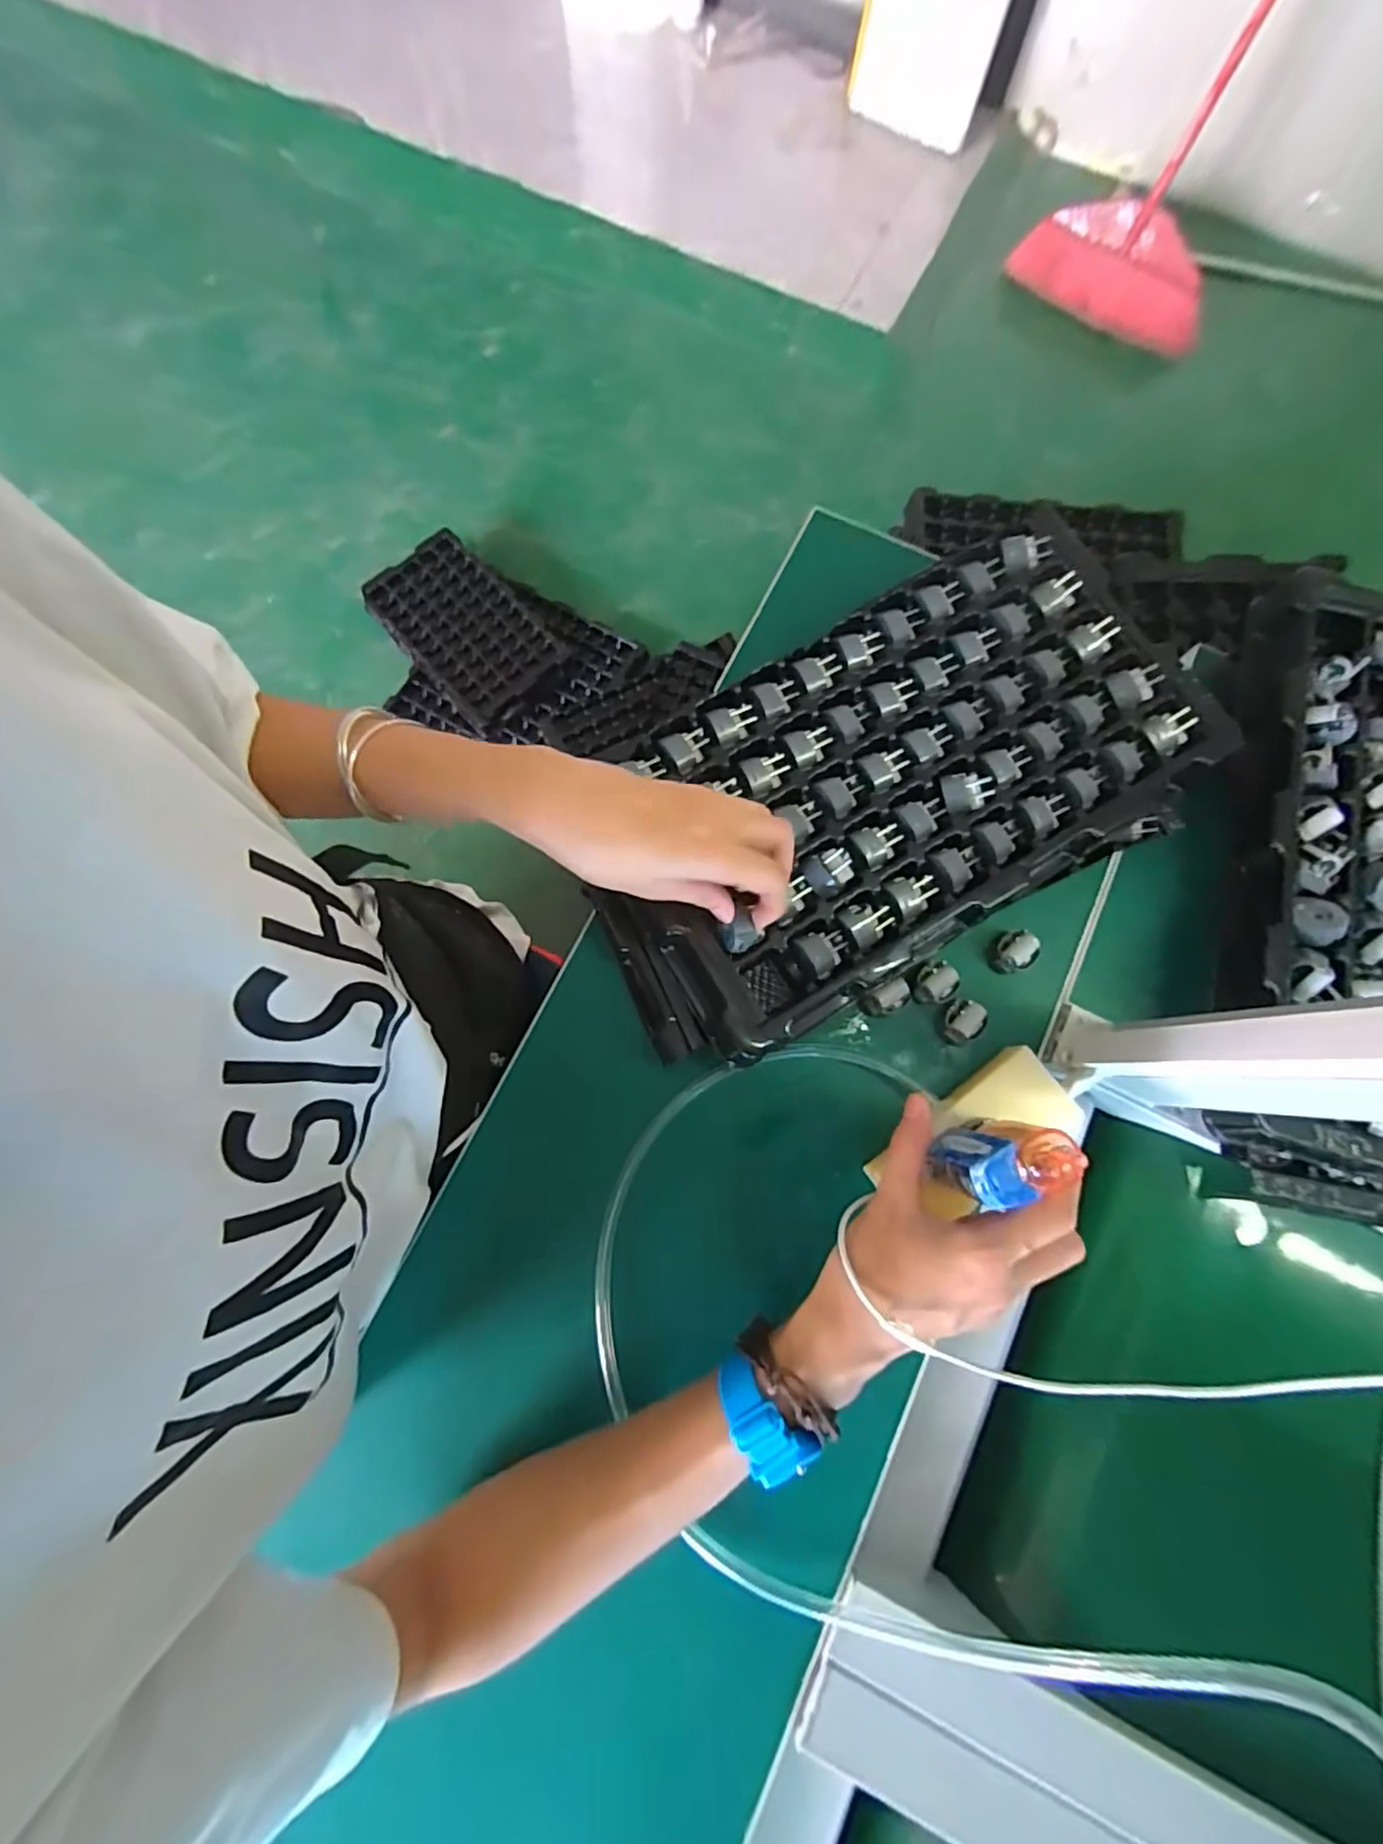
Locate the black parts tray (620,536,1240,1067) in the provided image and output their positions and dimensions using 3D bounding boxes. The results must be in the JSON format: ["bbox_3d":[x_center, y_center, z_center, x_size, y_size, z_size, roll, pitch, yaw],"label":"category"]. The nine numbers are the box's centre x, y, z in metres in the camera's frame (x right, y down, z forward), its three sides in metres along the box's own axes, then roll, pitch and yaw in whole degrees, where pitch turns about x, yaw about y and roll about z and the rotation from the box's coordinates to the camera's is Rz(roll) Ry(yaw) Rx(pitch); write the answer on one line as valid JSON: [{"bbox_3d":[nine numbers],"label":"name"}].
[{"bbox_3d":[0.126,-0.085,0.412,0.344,0.038,0.196,-30,77,-7],"label":"black parts tray"}]

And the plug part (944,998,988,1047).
[{"bbox_3d":[0.166,0.062,0.412,0.024,0.026,0.023,0,75,1],"label":"plug part"}]

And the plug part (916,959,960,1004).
[{"bbox_3d":[0.152,0.039,0.416,0.026,0.021,0.024,0,77,-1],"label":"plug part"}]

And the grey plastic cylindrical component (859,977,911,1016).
[{"bbox_3d":[0.119,0.048,0.414,0.029,0.023,0.018,-23,78,-6],"label":"grey plastic cylindrical component"}]

